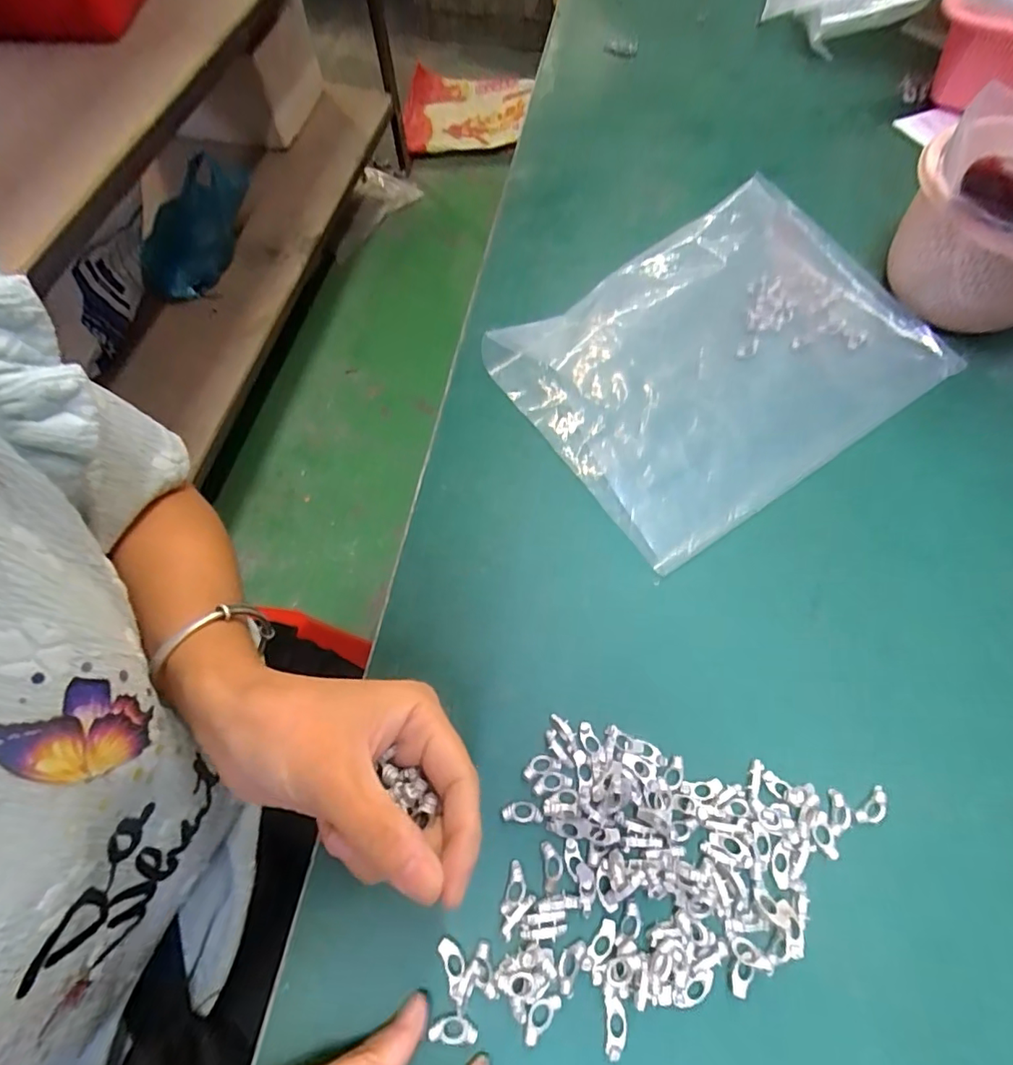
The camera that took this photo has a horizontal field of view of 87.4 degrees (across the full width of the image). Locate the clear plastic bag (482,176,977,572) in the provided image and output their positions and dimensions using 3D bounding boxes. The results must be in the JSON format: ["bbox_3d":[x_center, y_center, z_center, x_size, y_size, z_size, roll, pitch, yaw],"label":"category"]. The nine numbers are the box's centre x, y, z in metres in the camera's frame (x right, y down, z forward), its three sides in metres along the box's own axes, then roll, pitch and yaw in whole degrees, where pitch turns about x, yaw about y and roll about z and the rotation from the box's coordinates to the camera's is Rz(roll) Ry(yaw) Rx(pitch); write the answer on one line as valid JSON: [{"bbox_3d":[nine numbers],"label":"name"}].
[{"bbox_3d":[0.156,-0.128,0.360,0.283,0.048,0.194,-31,70,-14],"label":"clear plastic bag"}]

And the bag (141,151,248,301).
[{"bbox_3d":[-0.652,-0.618,1.106,0.311,0.110,0.146,-39,67,22],"label":"bag"}]

